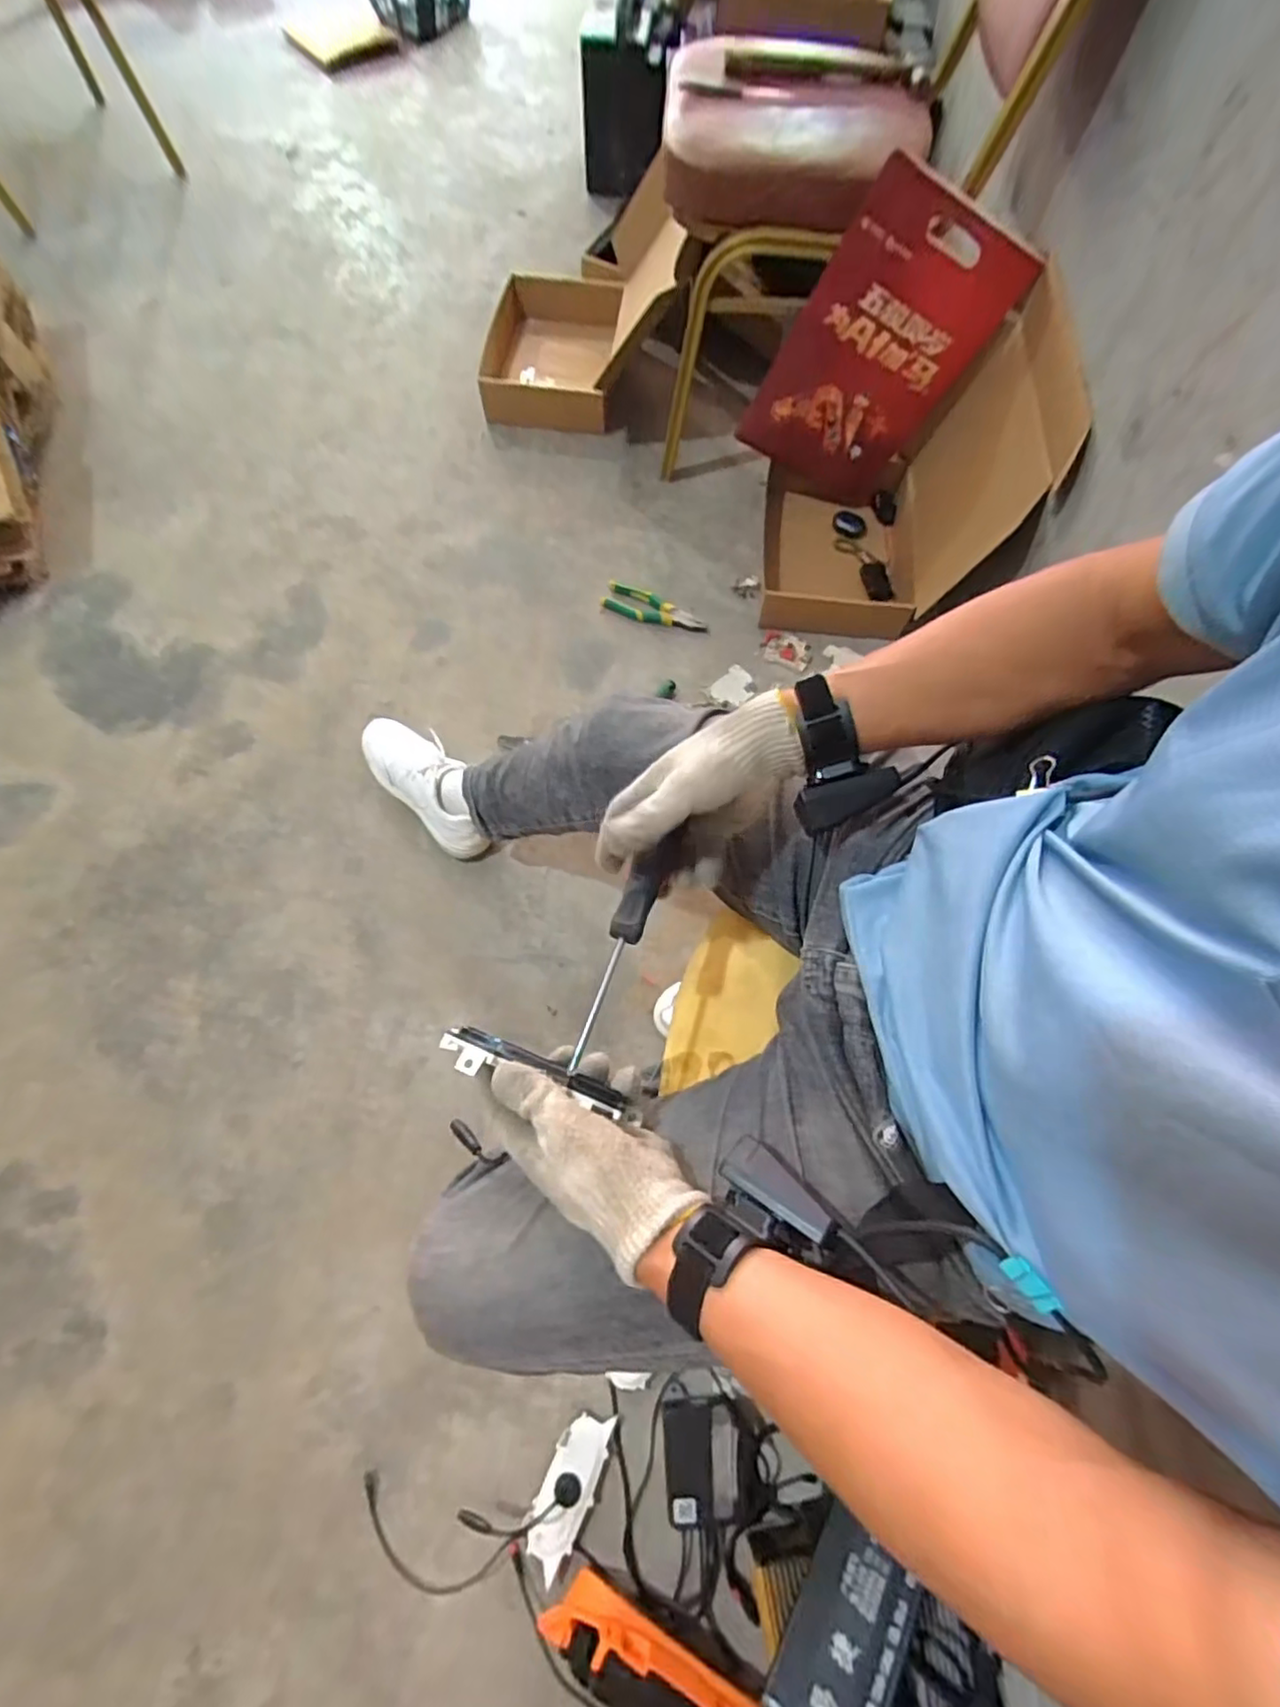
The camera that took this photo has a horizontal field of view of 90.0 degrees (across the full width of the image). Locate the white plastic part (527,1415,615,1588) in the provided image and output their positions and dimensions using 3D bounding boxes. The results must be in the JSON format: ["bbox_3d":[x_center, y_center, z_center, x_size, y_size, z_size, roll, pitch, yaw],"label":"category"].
[{"bbox_3d":[-0.079,0.707,0.711,0.056,0.026,0.140,24,69,8],"label":"white plastic part"}]

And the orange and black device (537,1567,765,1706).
[{"bbox_3d":[0.003,0.820,0.642,0.219,0.077,0.088,22,69,7],"label":"orange and black device"}]

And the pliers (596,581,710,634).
[{"bbox_3d":[0.030,-0.455,1.193,0.203,0.018,0.066,19,69,6],"label":"pliers"}]

